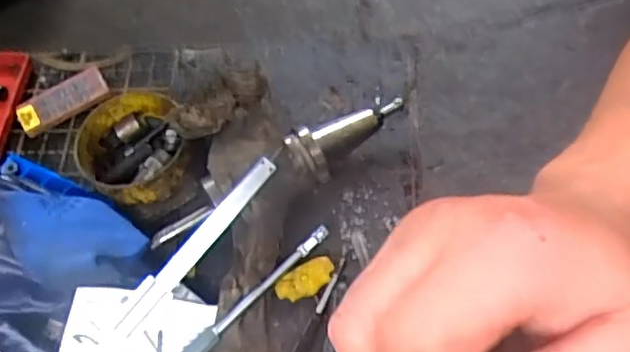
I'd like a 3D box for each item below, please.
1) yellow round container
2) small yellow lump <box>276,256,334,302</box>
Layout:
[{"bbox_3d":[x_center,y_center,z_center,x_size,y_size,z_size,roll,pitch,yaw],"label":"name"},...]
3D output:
[{"bbox_3d":[-0.180,-0.022,0.624,0.108,0.054,0.115,-17,63,-3],"label":"yellow round container"},{"bbox_3d":[-0.008,0.095,0.571,0.058,0.004,0.030,-23,78,-15],"label":"small yellow lump"}]

